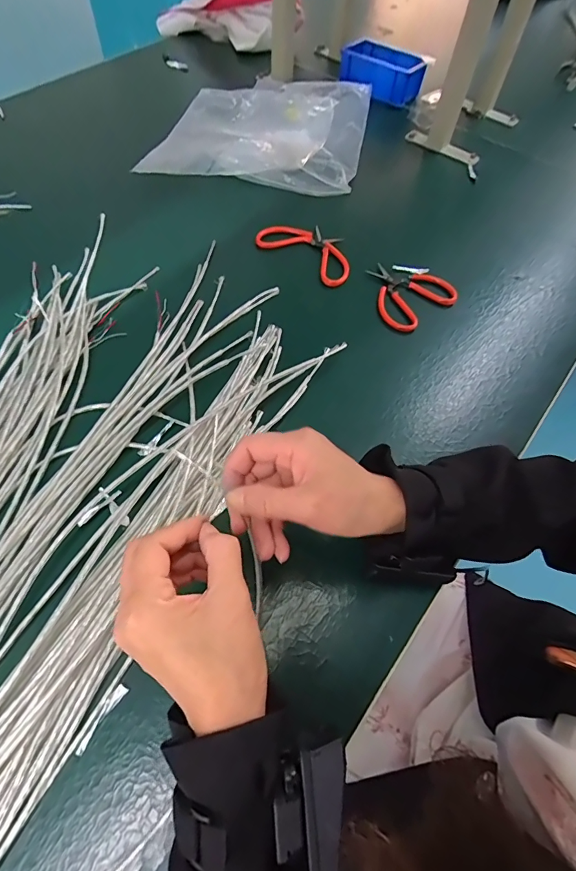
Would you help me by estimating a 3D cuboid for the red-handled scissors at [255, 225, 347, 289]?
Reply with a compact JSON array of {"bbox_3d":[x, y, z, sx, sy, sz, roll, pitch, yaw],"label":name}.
[{"bbox_3d":[0.030,-0.247,0.566,0.138,0.016,0.073,37,65,18],"label":"red-handled scissors"}]

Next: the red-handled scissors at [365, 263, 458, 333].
[{"bbox_3d":[0.145,-0.182,0.531,0.098,0.011,0.103,-33,66,-19],"label":"red-handled scissors"}]

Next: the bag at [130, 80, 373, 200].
[{"bbox_3d":[-0.035,-0.483,0.681,0.303,0.037,0.323,11,60,5],"label":"bag"}]

